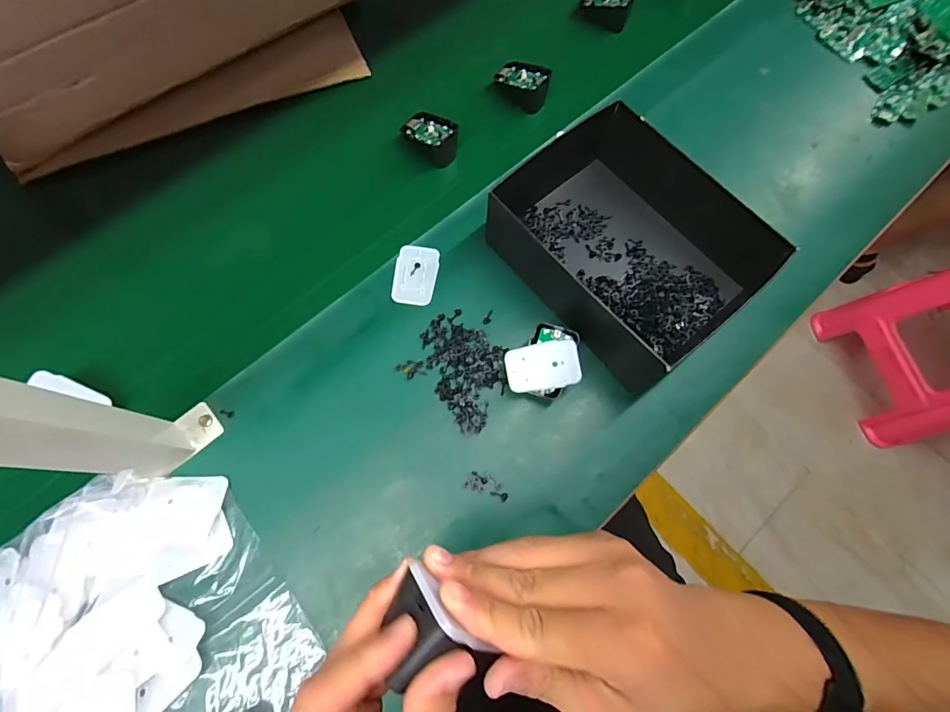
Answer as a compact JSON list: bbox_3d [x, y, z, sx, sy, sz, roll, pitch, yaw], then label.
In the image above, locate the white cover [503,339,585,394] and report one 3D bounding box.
[{"bbox_3d":[0.065,0.010,0.432,0.069,0.005,0.043,-10,89,11],"label":"white cover"}]

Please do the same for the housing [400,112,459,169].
[{"bbox_3d":[-0.052,-0.263,0.537,0.043,0.035,0.071,-43,78,-14],"label":"housing"}]

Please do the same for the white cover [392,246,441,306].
[{"bbox_3d":[-0.064,-0.089,0.489,0.045,0.004,0.068,8,72,1],"label":"white cover"}]

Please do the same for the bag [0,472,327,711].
[{"bbox_3d":[-0.277,0.275,0.348,0.274,0.047,0.334,-33,76,-11],"label":"bag"}]

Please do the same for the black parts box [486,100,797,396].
[{"bbox_3d":[0.155,-0.119,0.467,0.191,0.078,0.254,-39,77,-13],"label":"black parts box"}]

